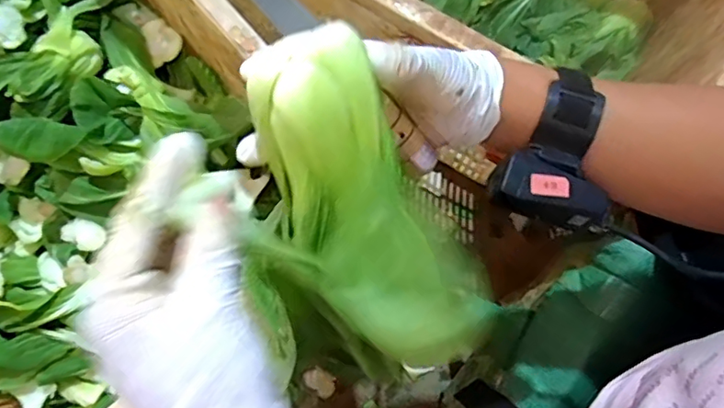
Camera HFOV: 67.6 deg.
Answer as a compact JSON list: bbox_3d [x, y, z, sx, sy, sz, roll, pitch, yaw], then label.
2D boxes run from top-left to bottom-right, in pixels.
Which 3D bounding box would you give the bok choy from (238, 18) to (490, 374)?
[{"bbox_3d":[0.000,0.002,0.258,0.066,0.045,0.148,-27,81,-8],"label":"bok choy"}]

